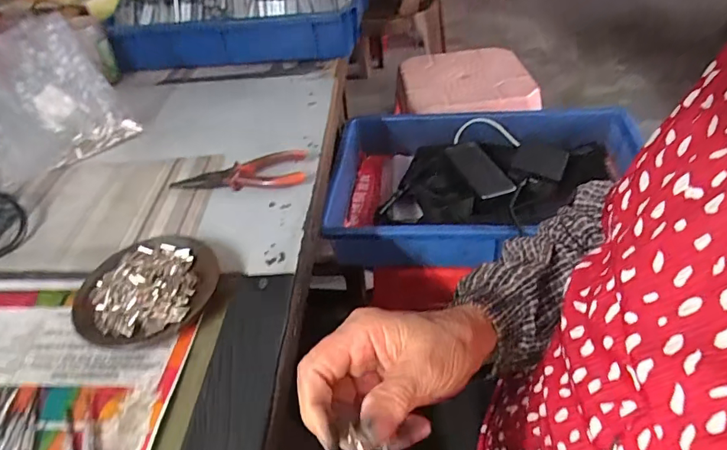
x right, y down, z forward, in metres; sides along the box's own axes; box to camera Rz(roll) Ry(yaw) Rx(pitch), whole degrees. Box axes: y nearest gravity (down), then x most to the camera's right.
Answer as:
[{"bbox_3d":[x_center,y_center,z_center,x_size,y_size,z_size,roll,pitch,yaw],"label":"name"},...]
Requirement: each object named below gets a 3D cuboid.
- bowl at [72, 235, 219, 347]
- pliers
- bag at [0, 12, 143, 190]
[{"bbox_3d":[-0.179,0.053,0.396,0.107,0.024,0.108,-4,40,3],"label":"bowl"},{"bbox_3d":[-0.136,-0.055,0.521,0.144,0.023,0.055,-6,40,1],"label":"pliers"},{"bbox_3d":[-0.402,-0.164,0.581,0.156,0.191,0.055,-32,12,-15],"label":"bag"}]

